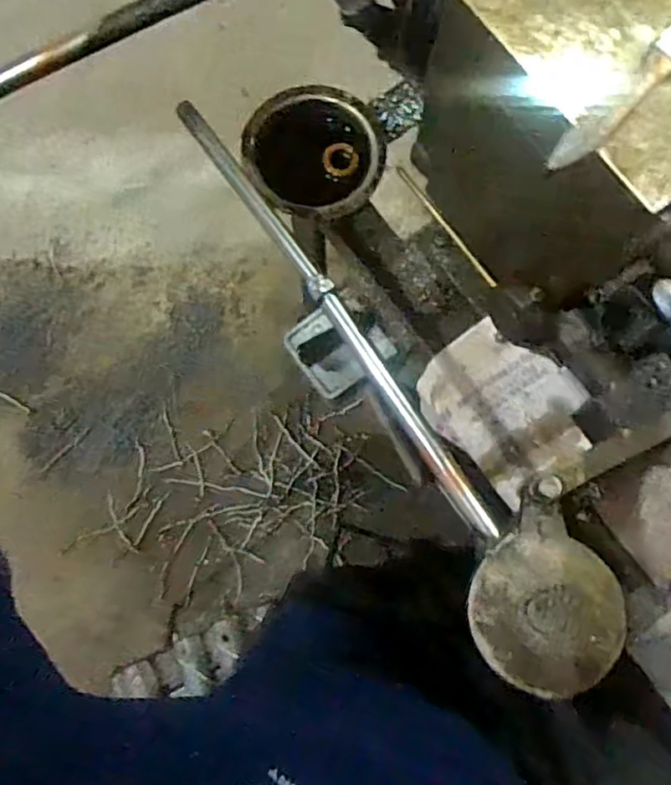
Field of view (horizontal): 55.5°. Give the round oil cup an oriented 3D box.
[{"bbox_3d":[-0.021,-0.235,0.613,0.129,0.041,0.129,0,79,0],"label":"round oil cup"}]

